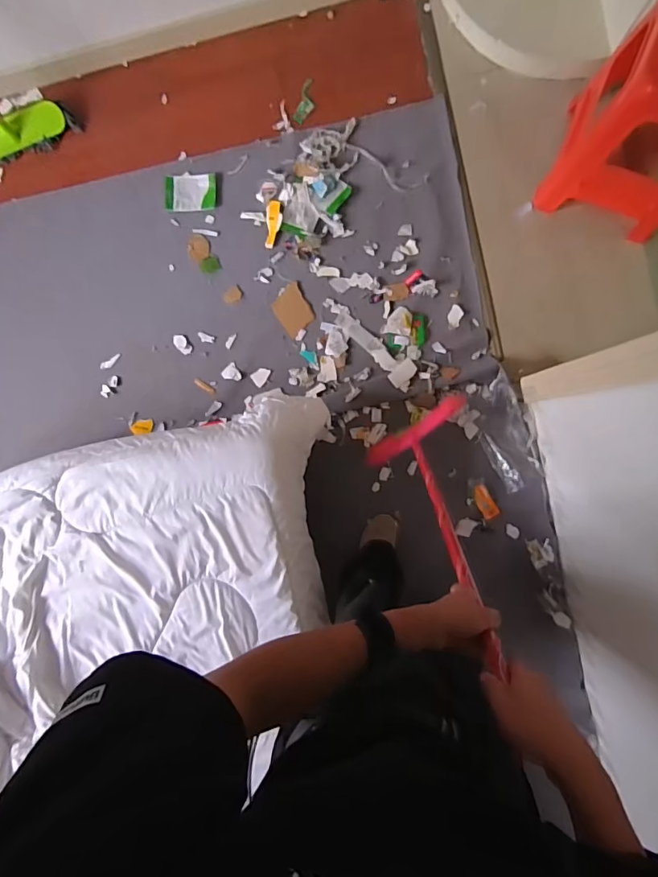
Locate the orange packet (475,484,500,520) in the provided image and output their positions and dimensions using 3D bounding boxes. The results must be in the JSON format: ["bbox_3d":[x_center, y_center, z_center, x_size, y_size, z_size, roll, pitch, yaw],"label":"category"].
[{"bbox_3d":[0.483,0.196,1.433,0.050,0.024,0.108,-30,88,6],"label":"orange packet"}]

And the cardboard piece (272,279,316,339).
[{"bbox_3d":[-0.117,-0.415,1.499,0.102,0.005,0.148,-30,88,6],"label":"cardboard piece"}]

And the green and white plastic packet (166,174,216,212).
[{"bbox_3d":[-0.451,-0.801,1.510,0.161,0.022,0.115,0,91,7],"label":"green and white plastic packet"}]

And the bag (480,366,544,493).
[{"bbox_3d":[0.533,-0.023,1.377,0.046,0.169,0.359,-11,87,-25],"label":"bag"}]

